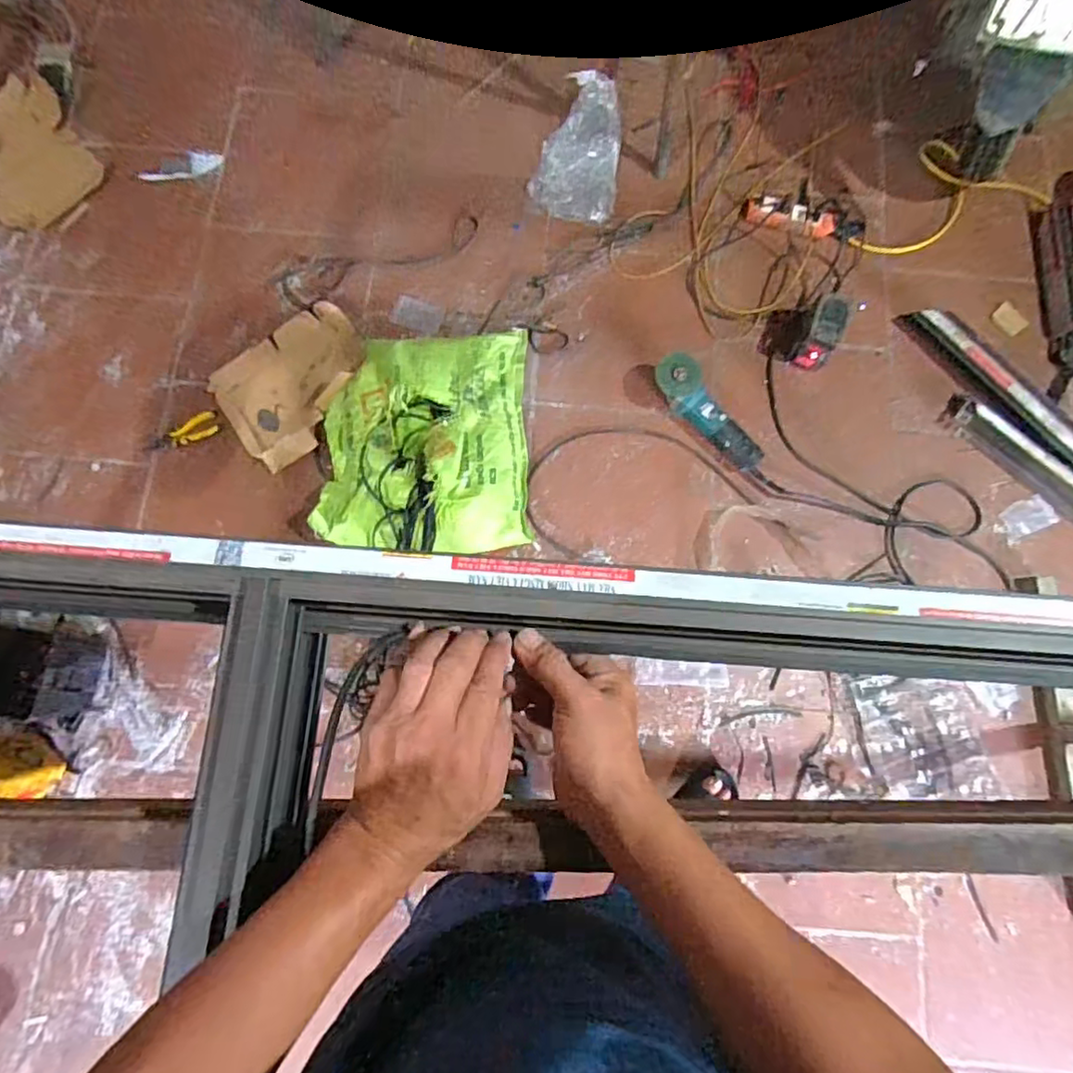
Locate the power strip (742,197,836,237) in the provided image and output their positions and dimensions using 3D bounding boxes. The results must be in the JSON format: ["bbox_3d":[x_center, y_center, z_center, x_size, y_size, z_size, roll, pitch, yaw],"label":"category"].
[{"bbox_3d":[0.592,-0.747,1.483,0.216,0.035,0.070,11,78,3],"label":"power strip"}]

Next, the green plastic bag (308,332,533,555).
[{"bbox_3d":[-0.233,-0.207,1.339,0.423,0.105,0.486,-2,78,0],"label":"green plastic bag"}]

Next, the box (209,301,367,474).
[{"bbox_3d":[-0.523,-0.336,1.403,0.334,0.031,0.284,-36,80,-7],"label":"box"}]

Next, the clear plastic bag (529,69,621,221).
[{"bbox_3d":[0.109,-0.949,1.529,0.201,0.061,0.385,11,78,3],"label":"clear plastic bag"}]

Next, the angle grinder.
[{"bbox_3d":[0.360,-0.256,1.346,0.087,0.091,0.291,-37,80,-7],"label":"angle grinder"}]

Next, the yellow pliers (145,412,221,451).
[{"bbox_3d":[-0.770,-0.225,1.385,0.157,0.013,0.060,-20,78,-4],"label":"yellow pliers"}]

